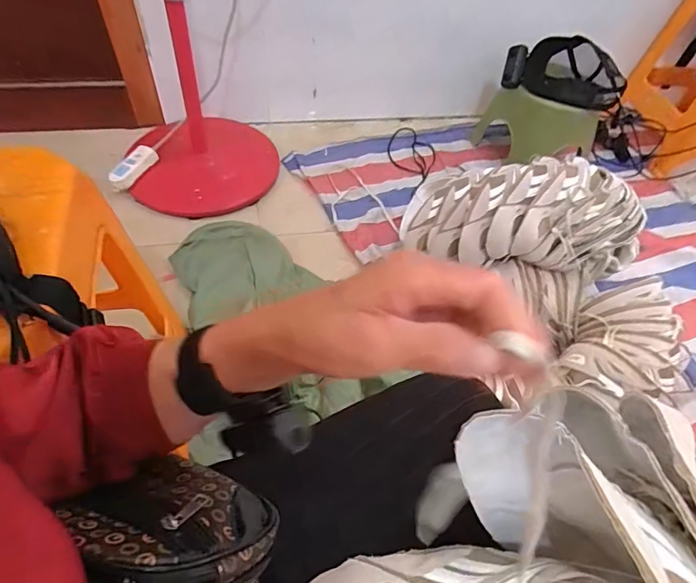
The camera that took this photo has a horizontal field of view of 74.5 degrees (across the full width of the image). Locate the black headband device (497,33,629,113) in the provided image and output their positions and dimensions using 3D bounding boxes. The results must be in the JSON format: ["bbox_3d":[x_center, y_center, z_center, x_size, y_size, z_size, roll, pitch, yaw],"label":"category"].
[{"bbox_3d":[0.572,-0.578,1.211,0.306,0.130,0.098,16,52,6],"label":"black headband device"}]

